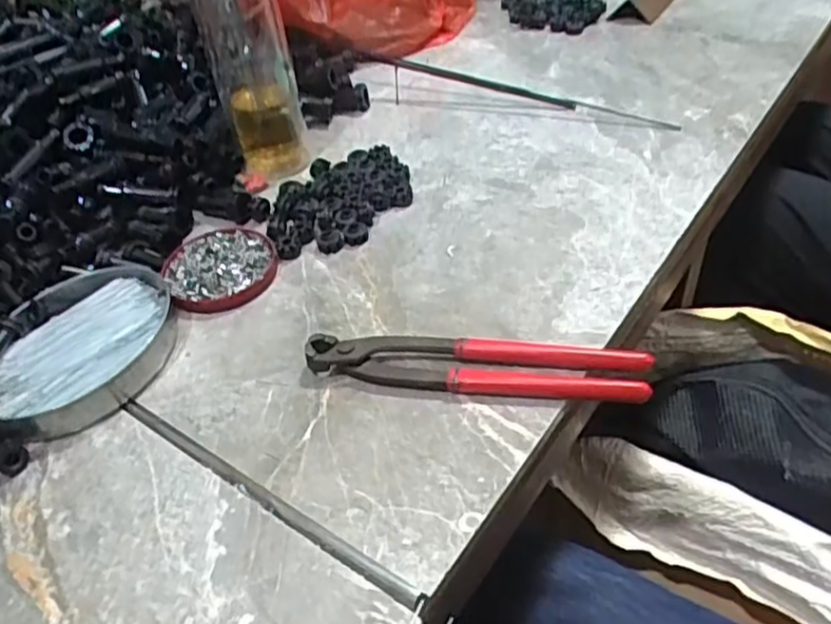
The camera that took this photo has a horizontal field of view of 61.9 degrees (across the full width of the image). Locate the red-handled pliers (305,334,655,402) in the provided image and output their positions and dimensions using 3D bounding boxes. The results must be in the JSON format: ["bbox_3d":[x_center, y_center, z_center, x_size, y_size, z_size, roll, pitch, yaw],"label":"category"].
[{"bbox_3d":[0.035,0.033,0.418,0.201,0.018,0.033,4,45,10],"label":"red-handled pliers"}]

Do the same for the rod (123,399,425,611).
[{"bbox_3d":[-0.088,0.096,0.375,0.221,0.004,0.011,24,52,28],"label":"rod"}]

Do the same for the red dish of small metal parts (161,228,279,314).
[{"bbox_3d":[-0.145,-0.033,0.518,0.080,0.014,0.079,-3,44,3],"label":"red dish of small metal parts"}]

